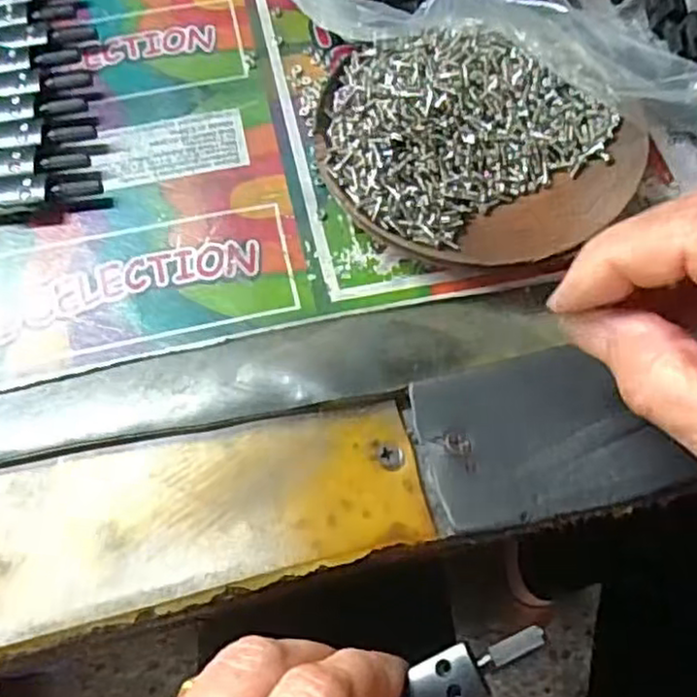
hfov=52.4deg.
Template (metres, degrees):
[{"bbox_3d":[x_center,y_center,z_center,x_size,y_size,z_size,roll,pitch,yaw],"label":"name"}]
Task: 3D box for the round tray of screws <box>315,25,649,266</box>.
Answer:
[{"bbox_3d":[0.046,-0.071,0.253,0.112,0.027,0.087,2,64,1],"label":"round tray of screws"}]

